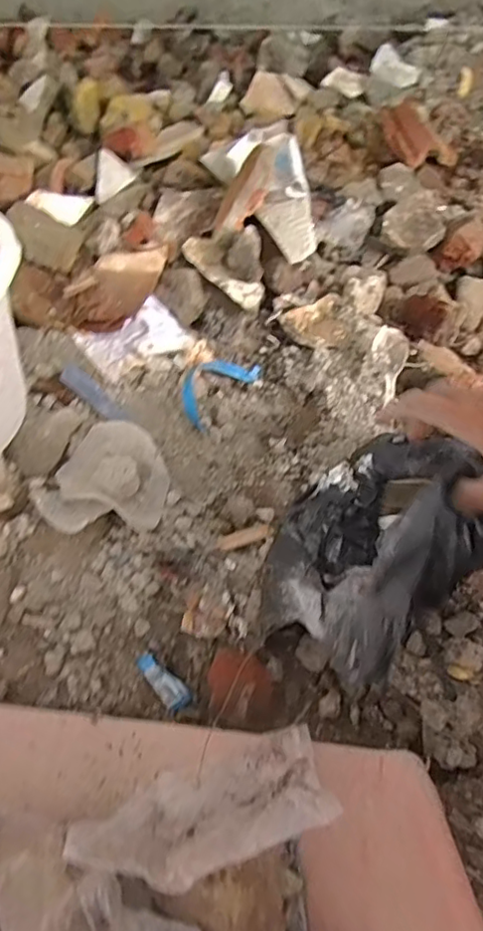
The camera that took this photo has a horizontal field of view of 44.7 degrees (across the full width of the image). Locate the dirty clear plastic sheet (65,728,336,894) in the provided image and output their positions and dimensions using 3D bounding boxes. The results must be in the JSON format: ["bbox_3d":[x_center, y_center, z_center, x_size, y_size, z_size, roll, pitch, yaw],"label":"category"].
[{"bbox_3d":[-0.026,0.210,0.367,0.155,0.094,0.028,-20,95,3],"label":"dirty clear plastic sheet"}]

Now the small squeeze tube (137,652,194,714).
[{"bbox_3d":[-0.063,0.172,0.471,0.052,0.013,0.021,44,72,9],"label":"small squeeze tube"}]

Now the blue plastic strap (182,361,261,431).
[{"bbox_3d":[-0.028,-0.086,0.614,0.052,0.017,0.116,45,49,-3],"label":"blue plastic strap"}]

